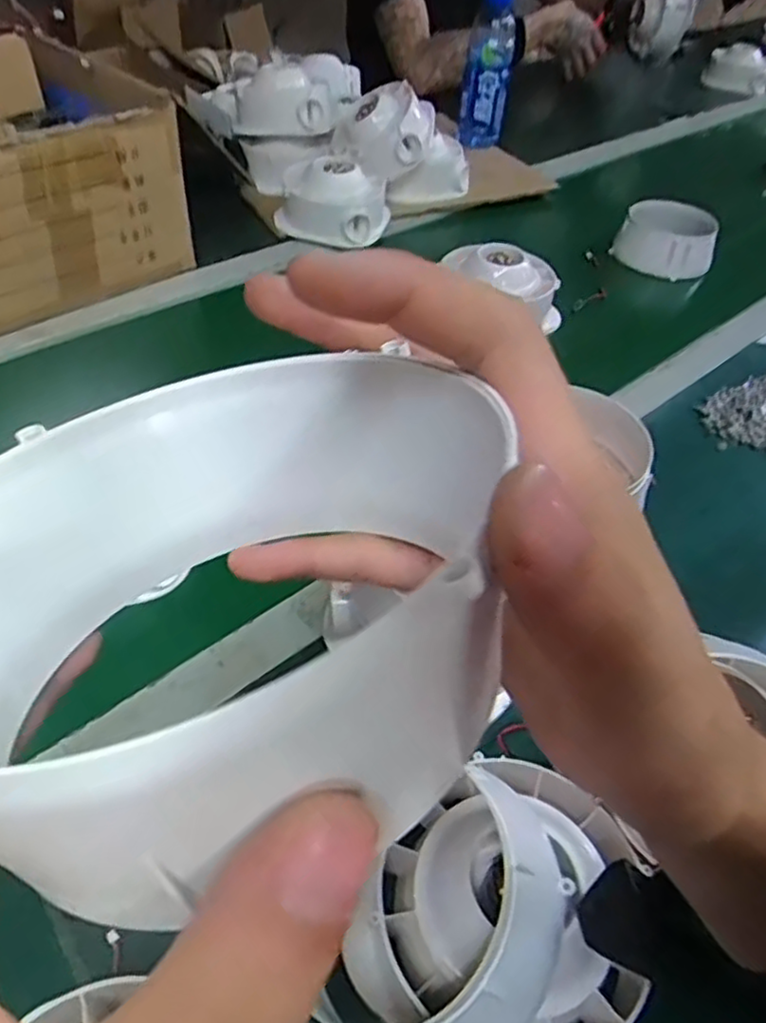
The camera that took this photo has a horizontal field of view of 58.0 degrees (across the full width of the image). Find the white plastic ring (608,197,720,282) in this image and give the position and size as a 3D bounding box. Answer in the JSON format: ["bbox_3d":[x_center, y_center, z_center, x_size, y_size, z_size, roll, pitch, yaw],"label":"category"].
[{"bbox_3d":[0.378,-0.363,0.922,0.120,0.076,0.120,20,47,13],"label":"white plastic ring"}]

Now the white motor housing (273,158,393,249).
[{"bbox_3d":[-0.063,-0.395,0.879,0.144,0.072,0.094,2,46,-4],"label":"white motor housing"}]

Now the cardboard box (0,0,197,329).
[{"bbox_3d":[-0.441,-0.377,0.733,0.328,0.180,0.369,-32,57,-31],"label":"cardboard box"}]

